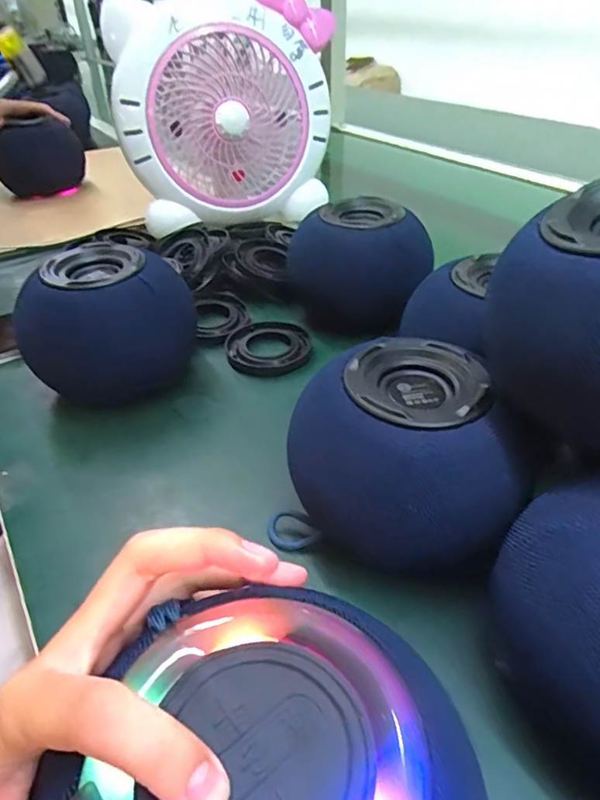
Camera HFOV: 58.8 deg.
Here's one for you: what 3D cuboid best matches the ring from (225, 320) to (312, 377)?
[{"bbox_3d":[-0.028,-0.047,0.474,0.074,0.008,0.073,-3,39,0],"label":"ring"}]

